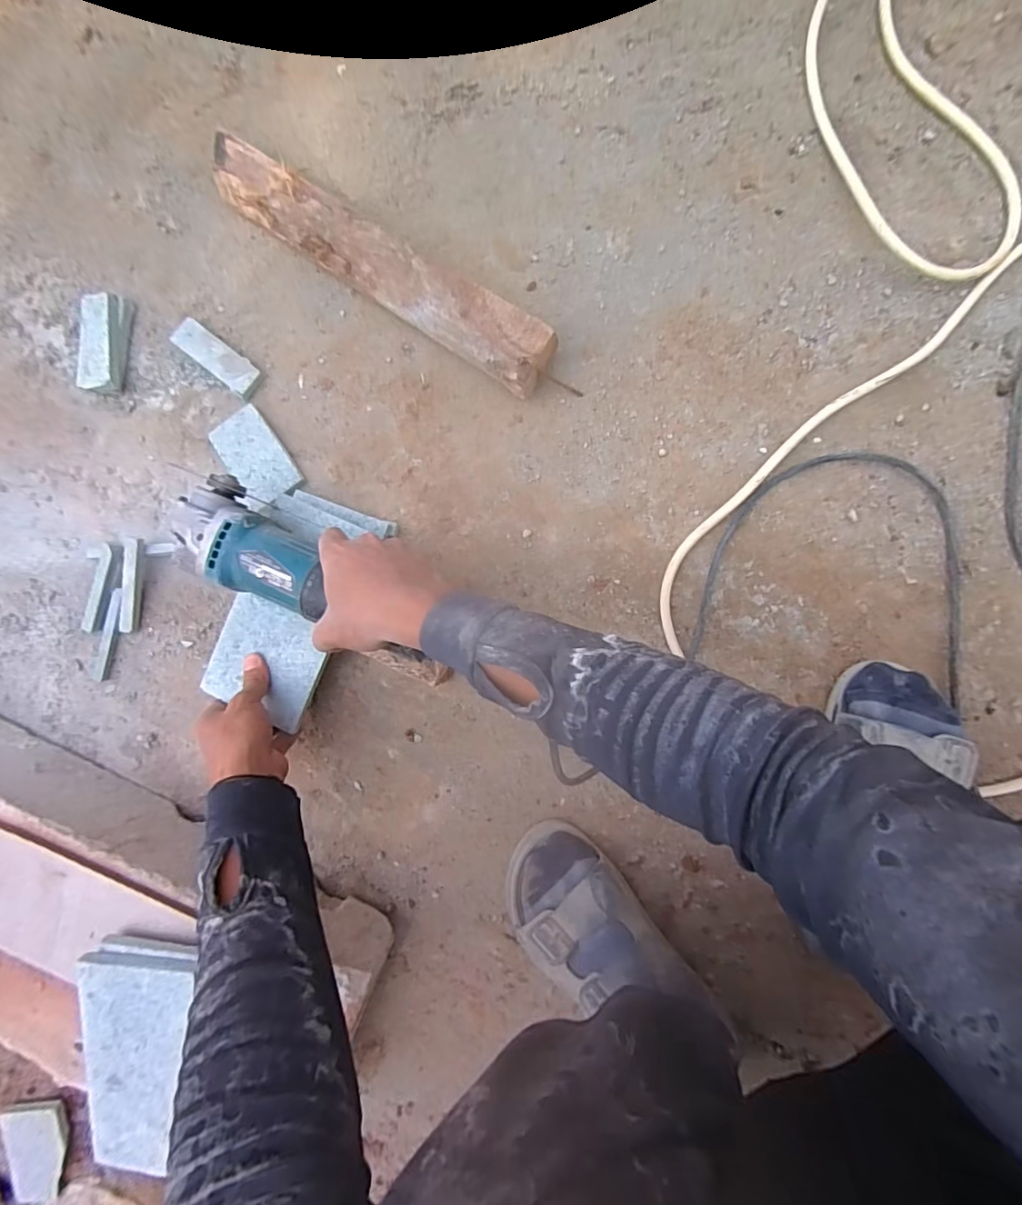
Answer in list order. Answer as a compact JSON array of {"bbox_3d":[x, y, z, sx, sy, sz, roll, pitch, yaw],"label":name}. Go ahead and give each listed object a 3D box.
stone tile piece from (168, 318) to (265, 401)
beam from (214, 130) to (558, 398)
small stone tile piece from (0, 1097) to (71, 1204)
[{"bbox_3d":[-0.303,-0.254,0.541,0.105,0.012,0.033,38,94,7],"label":"stone tile piece"},{"bbox_3d":[-0.133,-0.327,0.502,0.399,0.052,0.059,35,94,7],"label":"beam"},{"bbox_3d":[-0.502,0.584,0.555,0.078,0.006,0.096,-12,87,7],"label":"small stone tile piece"}]

